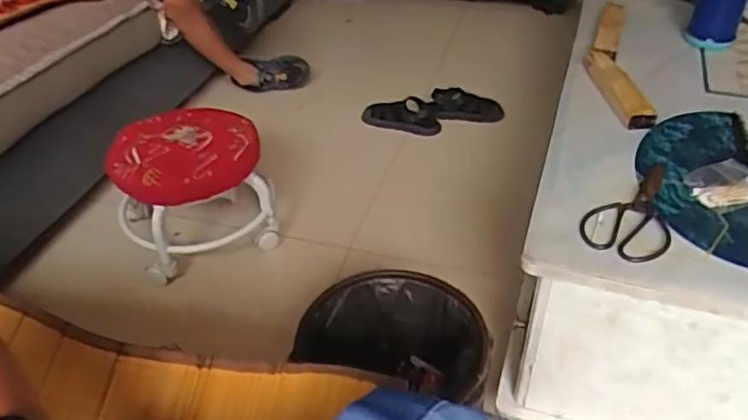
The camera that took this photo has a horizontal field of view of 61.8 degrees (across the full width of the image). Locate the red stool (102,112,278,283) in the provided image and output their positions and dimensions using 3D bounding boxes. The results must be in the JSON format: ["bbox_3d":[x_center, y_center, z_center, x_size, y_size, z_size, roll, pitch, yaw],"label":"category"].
[{"bbox_3d":[-0.365,-0.043,1.268,0.297,0.217,0.252,-15,41,-15],"label":"red stool"}]

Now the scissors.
[{"bbox_3d":[0.320,-0.009,0.783,0.099,0.018,0.201,13,42,18],"label":"scissors"}]

